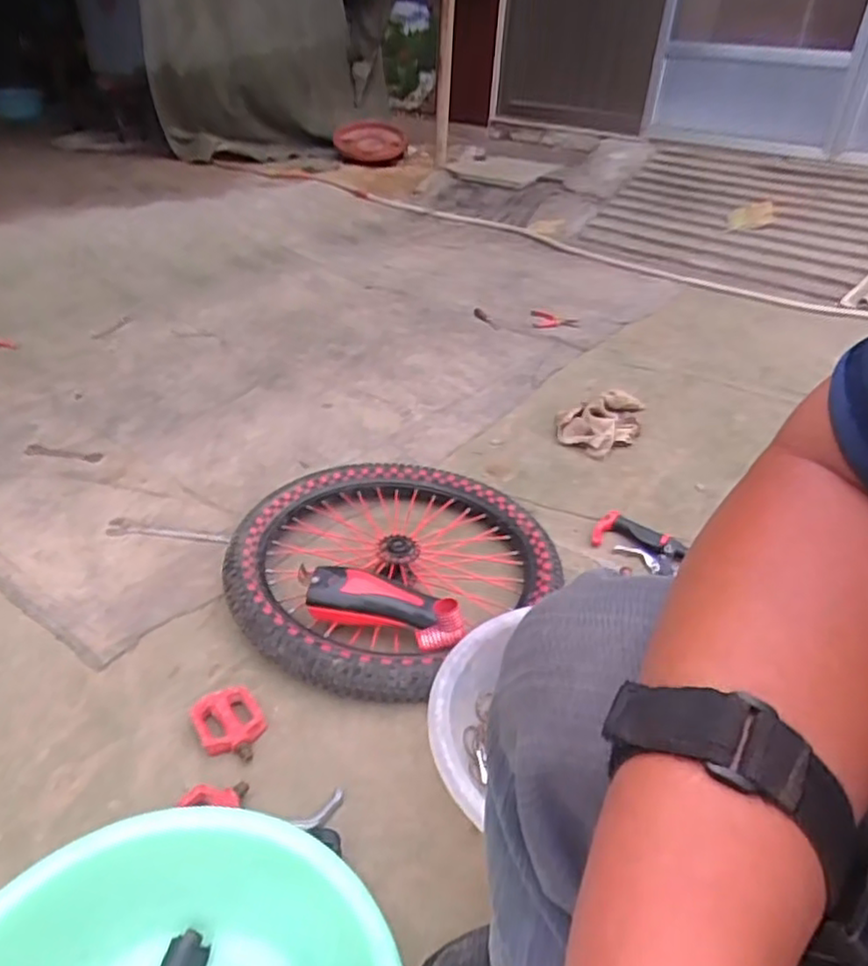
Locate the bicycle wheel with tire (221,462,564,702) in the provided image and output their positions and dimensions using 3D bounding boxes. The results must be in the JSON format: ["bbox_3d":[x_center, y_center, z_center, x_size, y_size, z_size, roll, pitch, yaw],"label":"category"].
[{"bbox_3d":[-0.076,0.119,1.063,0.457,0.053,0.482,3,33,-2],"label":"bicycle wheel with tire"}]

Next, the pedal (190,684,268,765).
[{"bbox_3d":[-0.242,0.289,0.820,0.075,0.031,0.093,-15,37,-27],"label":"pedal"}]

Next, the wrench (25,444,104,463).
[{"bbox_3d":[-0.718,-0.057,1.336,0.153,0.006,0.036,6,33,3],"label":"wrench"}]

